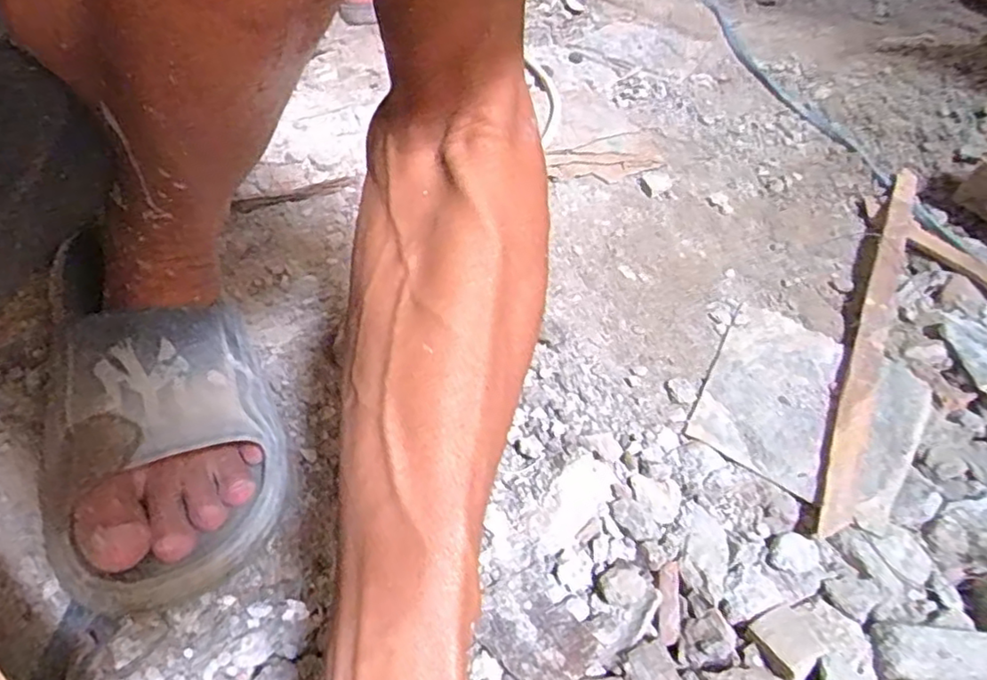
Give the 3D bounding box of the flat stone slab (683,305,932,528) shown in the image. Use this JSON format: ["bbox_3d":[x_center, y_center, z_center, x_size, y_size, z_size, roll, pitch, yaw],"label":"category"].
[{"bbox_3d":[0.235,0.047,0.470,0.148,0.009,0.156,25,50,17],"label":"flat stone slab"}]

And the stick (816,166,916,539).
[{"bbox_3d":[0.319,-0.022,0.533,0.028,0.025,0.435,25,50,18],"label":"stick"}]

